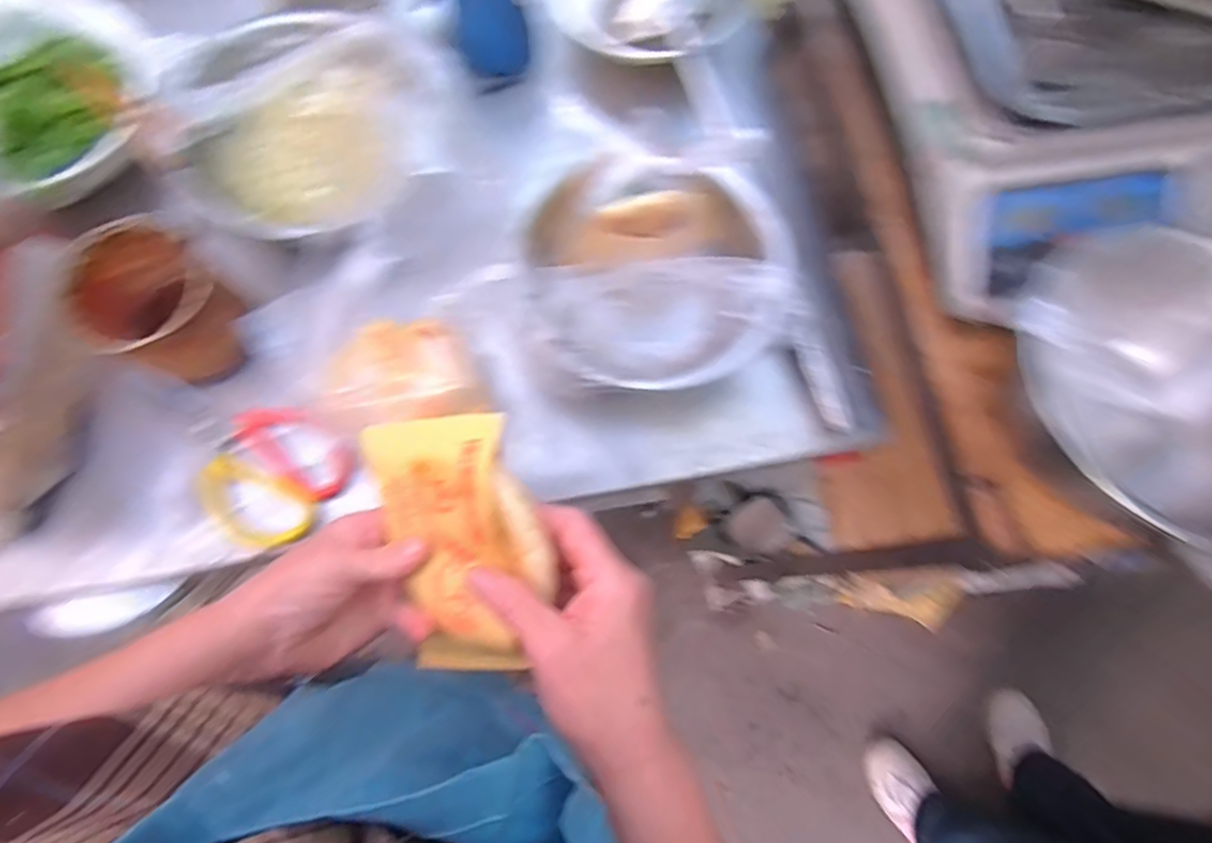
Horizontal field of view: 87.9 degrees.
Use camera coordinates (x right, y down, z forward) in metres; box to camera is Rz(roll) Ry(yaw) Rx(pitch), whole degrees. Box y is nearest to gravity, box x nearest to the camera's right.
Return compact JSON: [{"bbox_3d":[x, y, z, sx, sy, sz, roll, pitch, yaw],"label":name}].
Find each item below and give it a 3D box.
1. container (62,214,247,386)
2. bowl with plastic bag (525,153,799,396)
[{"bbox_3d":[-0.346,-0.086,0.489,0.111,0.085,0.095,38,79,9],"label":"container"},{"bbox_3d":[0.039,-0.108,0.490,0.184,0.095,0.174,0,75,0],"label":"bowl with plastic bag"}]

